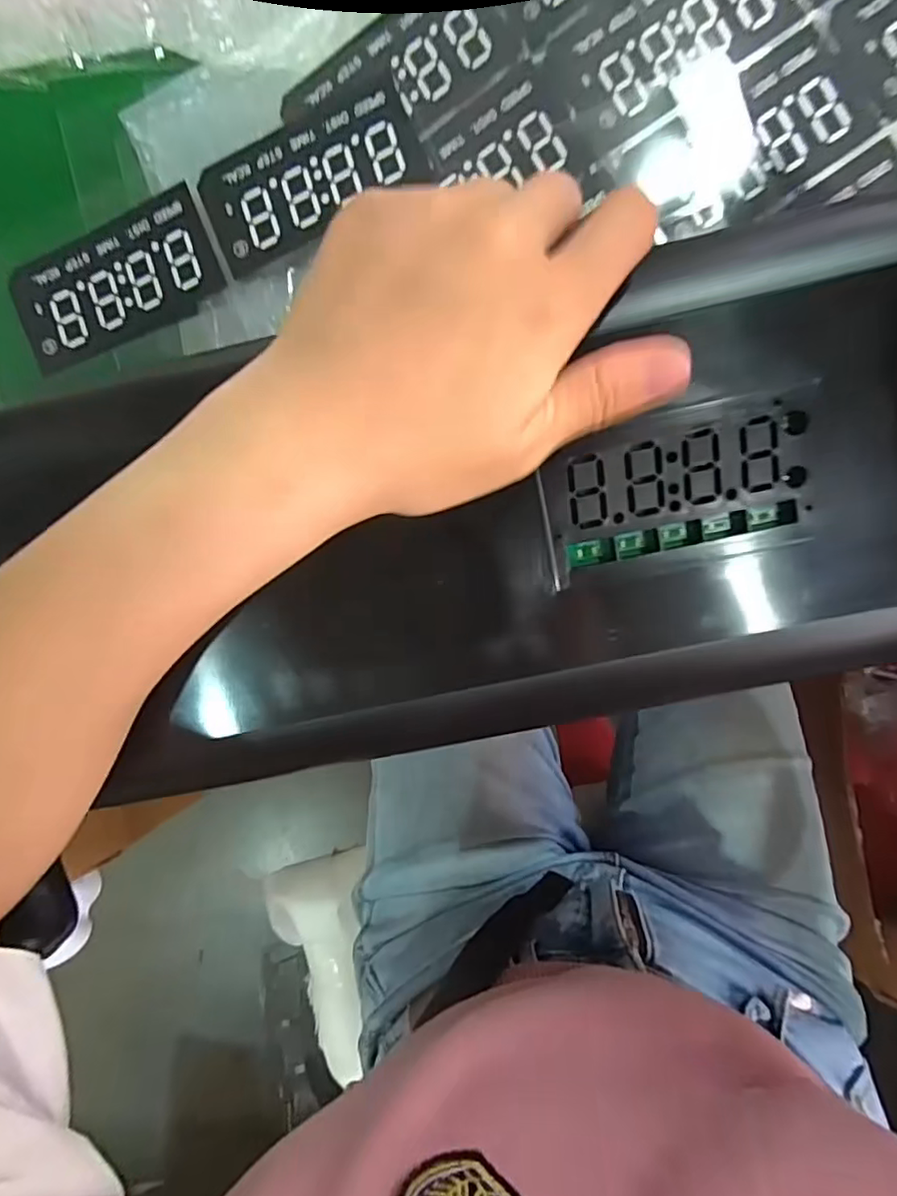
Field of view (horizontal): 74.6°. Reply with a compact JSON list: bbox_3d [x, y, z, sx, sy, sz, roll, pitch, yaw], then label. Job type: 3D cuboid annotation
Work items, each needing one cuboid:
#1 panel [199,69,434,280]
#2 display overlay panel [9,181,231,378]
[{"bbox_3d":[-0.057,-0.173,0.244,0.091,0.004,0.048,-21,90,7],"label":"panel"},{"bbox_3d":[-0.144,-0.137,0.256,0.092,0.004,0.052,-22,92,6],"label":"display overlay panel"}]

